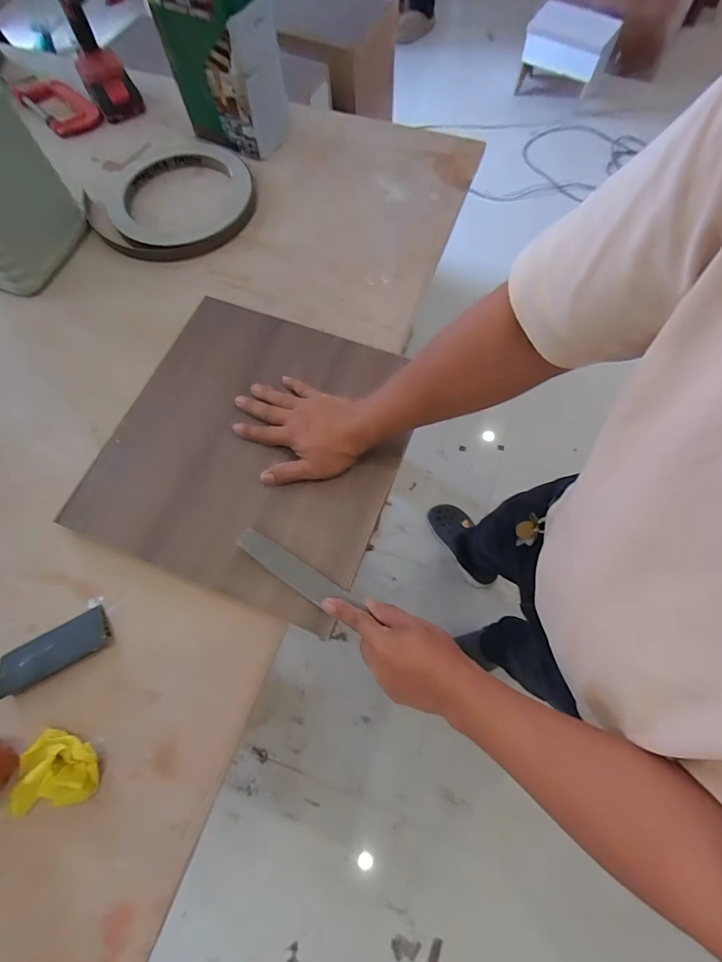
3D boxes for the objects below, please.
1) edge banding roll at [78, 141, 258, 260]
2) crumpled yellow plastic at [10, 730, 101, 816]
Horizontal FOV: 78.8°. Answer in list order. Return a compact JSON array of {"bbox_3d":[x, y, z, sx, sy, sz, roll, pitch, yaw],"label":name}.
[{"bbox_3d":[-0.309,-0.470,0.722,0.299,0.027,0.260,38,74,15],"label":"edge banding roll"},{"bbox_3d":[-0.301,0.281,0.429,0.079,0.023,0.066,-11,68,-2],"label":"crumpled yellow plastic"}]

